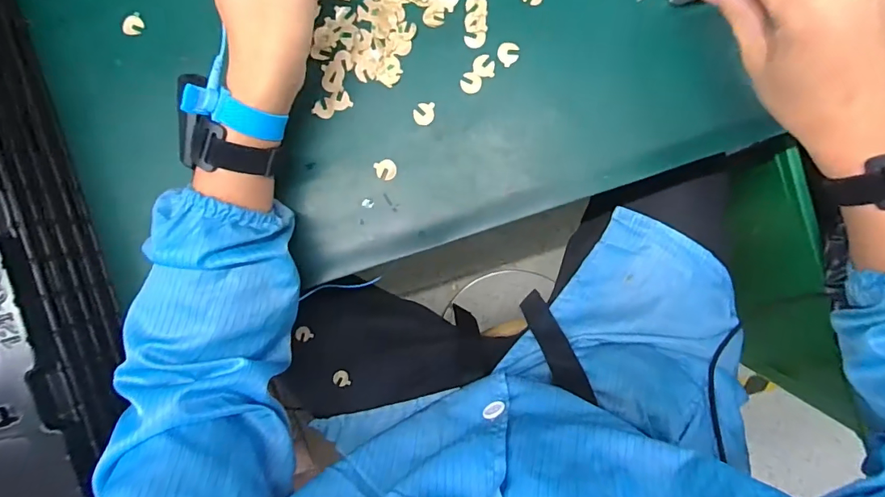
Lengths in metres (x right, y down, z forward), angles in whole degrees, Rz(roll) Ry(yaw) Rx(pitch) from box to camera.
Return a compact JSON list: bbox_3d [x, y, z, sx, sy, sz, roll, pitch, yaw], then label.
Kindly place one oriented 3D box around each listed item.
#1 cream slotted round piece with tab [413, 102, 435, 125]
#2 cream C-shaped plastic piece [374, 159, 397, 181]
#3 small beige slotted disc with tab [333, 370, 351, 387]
[{"bbox_3d":[-0.016,-0.116,0.395,0.018,0.004,0.020,5,94,3],"label":"cream slotted round piece with tab"},{"bbox_3d":[-0.048,-0.068,0.397,0.017,0.004,0.017,-24,92,4],"label":"cream C-shaped plastic piece"},{"bbox_3d":[-0.117,0.151,0.534,0.016,0.006,0.020,-19,93,4],"label":"small beige slotted disc with tab"}]

